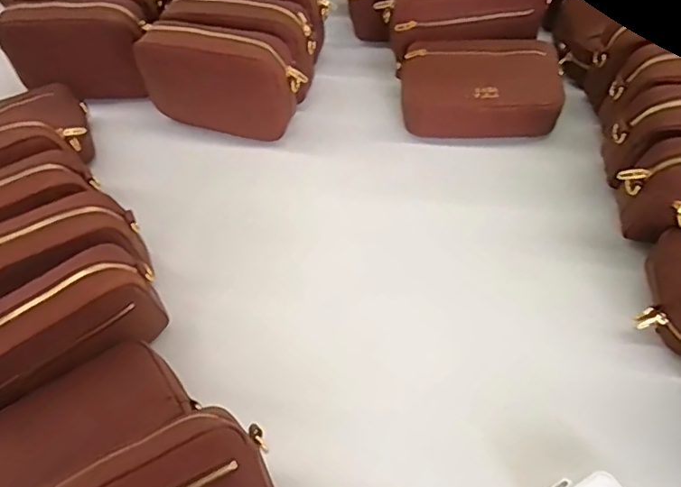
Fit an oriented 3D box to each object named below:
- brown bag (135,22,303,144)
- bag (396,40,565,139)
[{"bbox_3d":[-0.147,-0.204,0.691,0.201,0.138,0.072,15,60,14],"label":"brown bag"},{"bbox_3d":[0.175,-0.201,0.688,0.193,0.068,0.132,-1,58,4],"label":"bag"}]

